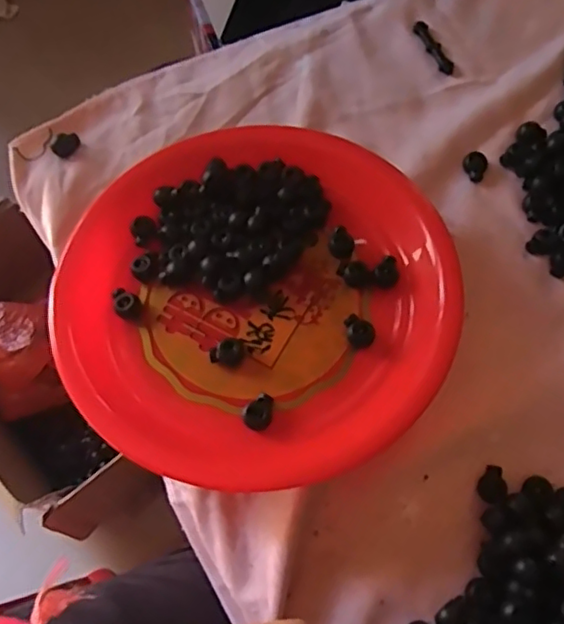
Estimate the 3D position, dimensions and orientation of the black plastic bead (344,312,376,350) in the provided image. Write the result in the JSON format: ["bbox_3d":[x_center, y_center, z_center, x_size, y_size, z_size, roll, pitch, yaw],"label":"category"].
[{"bbox_3d":[0.050,0.012,0.385,0.017,0.009,0.022,-21,72,-6],"label":"black plastic bead"}]

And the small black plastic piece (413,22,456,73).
[{"bbox_3d":[0.128,-0.222,0.503,0.012,0.004,0.056,-26,72,-7],"label":"small black plastic piece"}]

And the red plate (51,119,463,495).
[{"bbox_3d":[-0.017,-0.020,0.408,0.253,0.054,0.264,0,71,1],"label":"red plate"}]

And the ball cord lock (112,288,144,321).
[{"bbox_3d":[-0.106,-0.006,0.408,0.017,0.013,0.023,-33,73,-10],"label":"ball cord lock"}]

